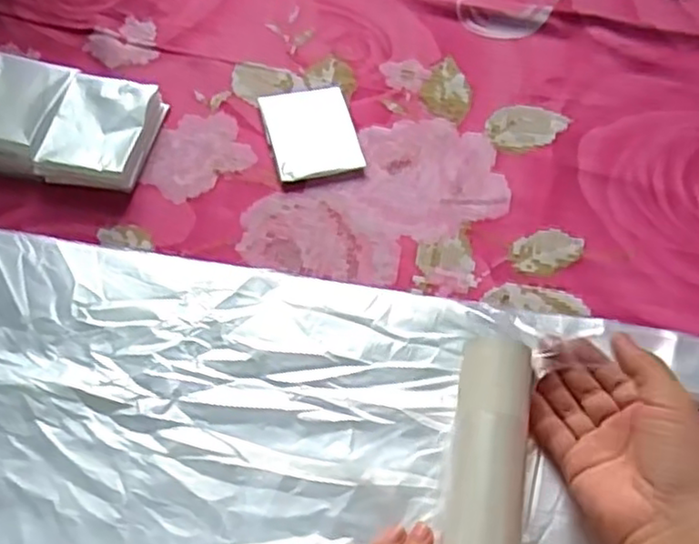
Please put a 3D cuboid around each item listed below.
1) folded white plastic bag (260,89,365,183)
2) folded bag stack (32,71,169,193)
[{"bbox_3d":[-0.029,-0.106,0.514,0.063,0.006,0.085,-12,59,-8],"label":"folded white plastic bag"},{"bbox_3d":[-0.181,-0.102,0.507,0.067,0.030,0.089,9,59,5],"label":"folded bag stack"}]

